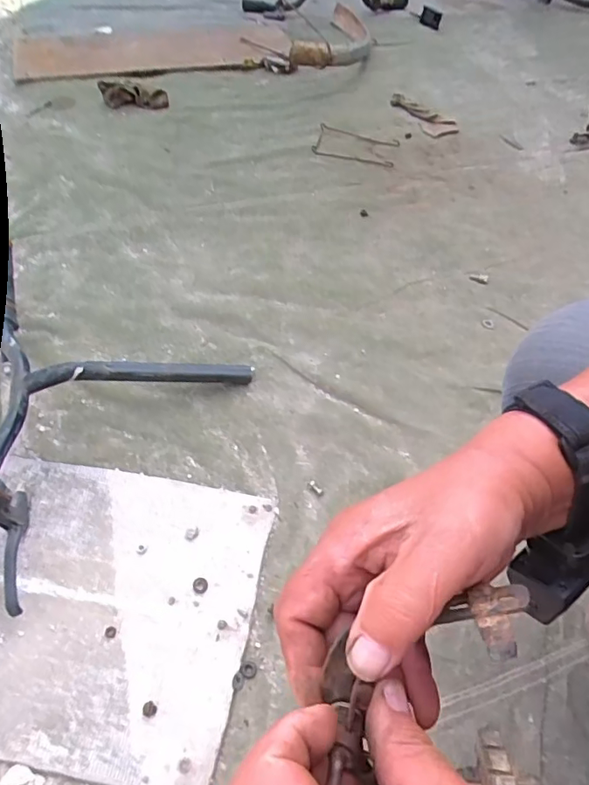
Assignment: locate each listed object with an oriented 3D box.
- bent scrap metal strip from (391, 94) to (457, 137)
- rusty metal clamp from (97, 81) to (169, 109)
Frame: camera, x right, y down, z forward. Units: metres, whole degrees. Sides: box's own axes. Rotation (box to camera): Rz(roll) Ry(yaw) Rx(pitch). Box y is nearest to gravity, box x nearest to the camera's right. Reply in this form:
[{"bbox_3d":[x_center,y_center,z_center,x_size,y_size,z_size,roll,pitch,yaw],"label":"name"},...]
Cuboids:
[{"bbox_3d":[0.305,-0.662,1.259,0.090,0.019,0.211,-36,63,-25],"label":"bent scrap metal strip"},{"bbox_3d":[-0.368,-0.661,1.177,0.159,0.043,0.053,9,54,4],"label":"rusty metal clamp"}]

